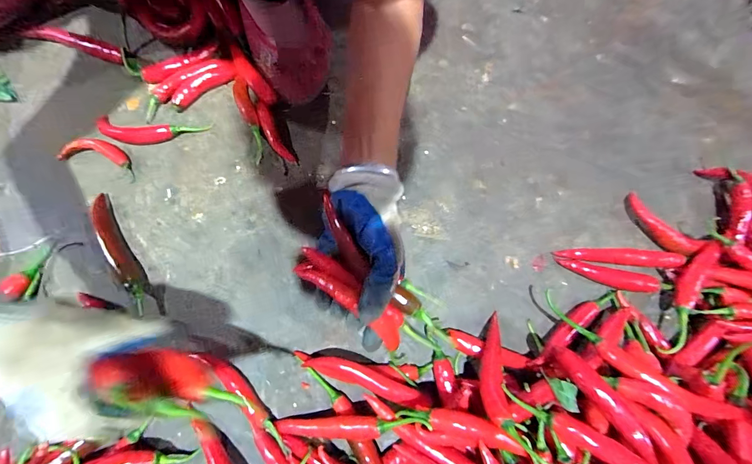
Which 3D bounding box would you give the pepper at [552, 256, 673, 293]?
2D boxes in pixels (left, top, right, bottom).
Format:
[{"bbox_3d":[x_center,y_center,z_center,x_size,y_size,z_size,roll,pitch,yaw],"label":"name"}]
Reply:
[{"bbox_3d":[0.261,0.050,0.381,0.123,0.017,0.020,14,74,2],"label":"pepper"}]

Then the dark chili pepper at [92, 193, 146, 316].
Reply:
[{"bbox_3d":[-0.278,0.023,0.376,0.017,0.018,0.145,-30,77,-10],"label":"dark chili pepper"}]

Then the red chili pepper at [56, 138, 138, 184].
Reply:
[{"bbox_3d":[-0.319,-0.087,0.406,0.087,0.011,0.034,16,74,3],"label":"red chili pepper"}]

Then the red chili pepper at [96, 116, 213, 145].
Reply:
[{"bbox_3d":[-0.267,-0.120,0.414,0.127,0.013,0.033,5,74,0],"label":"red chili pepper"}]

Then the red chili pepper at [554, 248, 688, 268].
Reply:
[{"bbox_3d":[0.269,0.026,0.387,0.131,0.014,0.017,5,74,0],"label":"red chili pepper"}]

